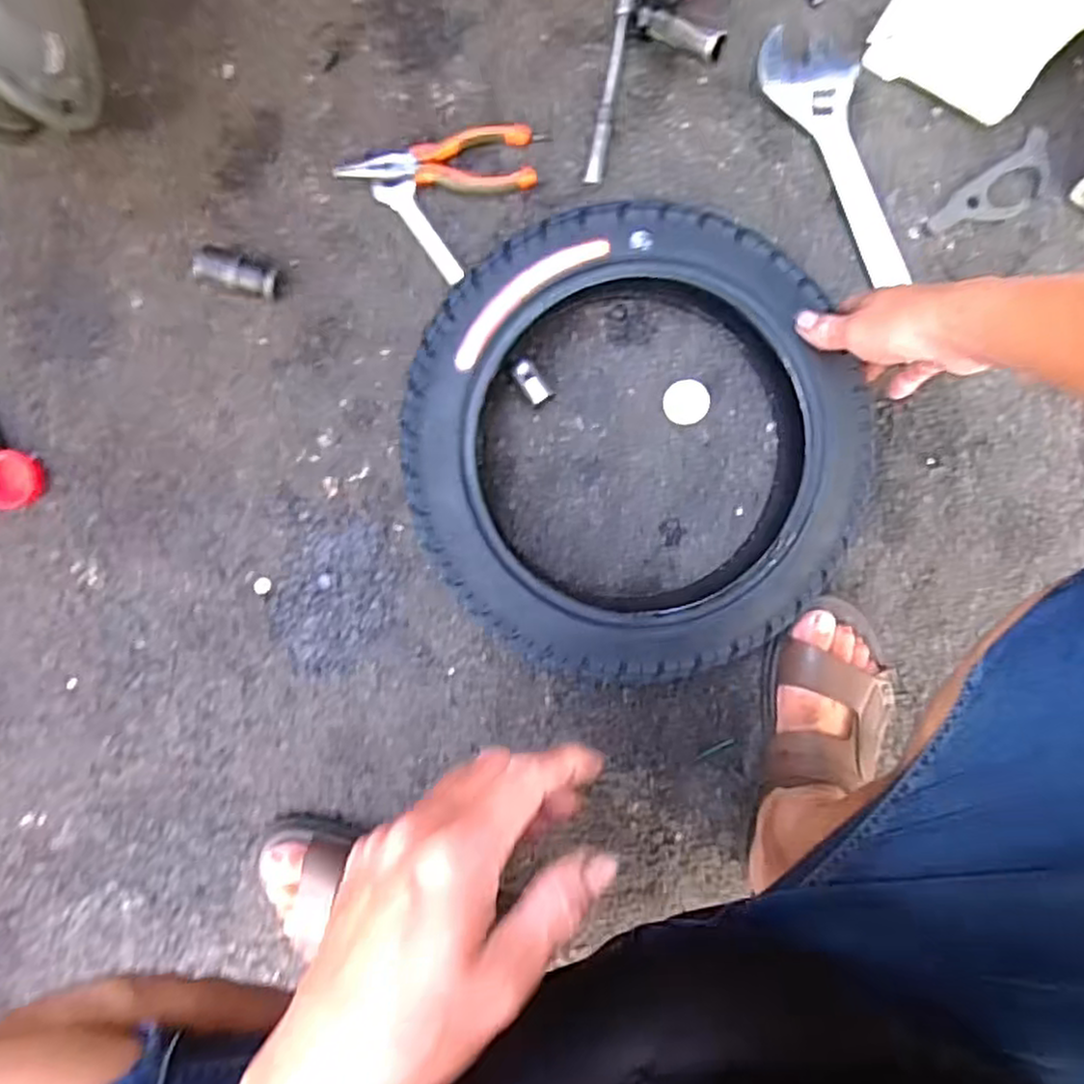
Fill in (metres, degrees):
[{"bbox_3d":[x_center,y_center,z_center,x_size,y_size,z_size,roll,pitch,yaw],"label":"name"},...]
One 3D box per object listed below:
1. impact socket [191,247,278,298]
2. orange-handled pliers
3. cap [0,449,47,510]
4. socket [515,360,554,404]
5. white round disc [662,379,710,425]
[{"bbox_3d":[-0.245,-0.218,0.570,0.065,0.031,0.028,16,95,-3],"label":"impact socket"},{"bbox_3d":[-0.085,-0.305,0.567,0.154,0.025,0.053,-6,95,-1],"label":"orange-handled pliers"},{"bbox_3d":[-0.443,-0.051,0.584,0.051,0.012,0.046,-42,95,3],"label":"cap"},{"bbox_3d":[-0.009,-0.133,0.587,0.019,0.023,0.037,-38,95,2],"label":"socket"},{"bbox_3d":[0.123,-0.119,0.599,0.039,0.004,0.037,0,95,-1],"label":"white round disc"}]

